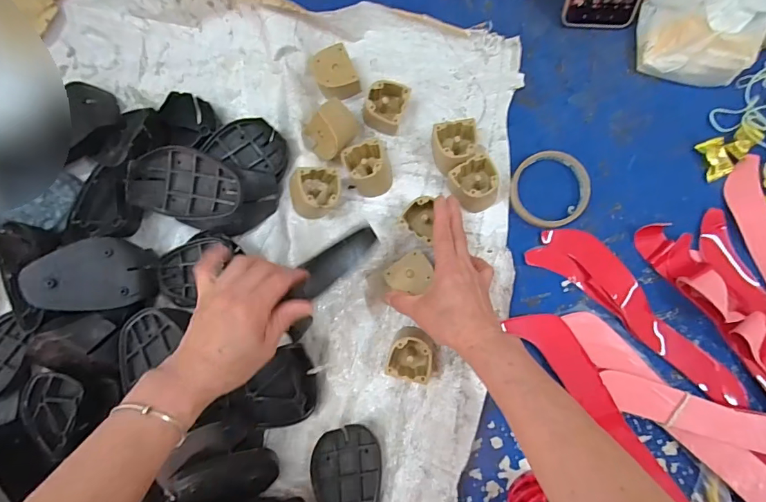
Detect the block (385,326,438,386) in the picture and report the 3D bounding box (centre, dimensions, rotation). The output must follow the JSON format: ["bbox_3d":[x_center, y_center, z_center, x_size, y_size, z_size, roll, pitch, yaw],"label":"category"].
[{"bbox_3d":[0.034,0.111,0.474,0.052,0.037,0.053,10,85,6],"label":"block"}]

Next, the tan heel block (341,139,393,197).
[{"bbox_3d":[-0.016,-0.094,0.494,0.048,0.041,0.056,-18,82,3],"label":"tan heel block"}]

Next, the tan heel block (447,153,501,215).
[{"bbox_3d":[0.104,-0.074,0.483,0.053,0.037,0.053,-32,82,1],"label":"tan heel block"}]

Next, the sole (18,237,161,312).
[{"bbox_3d":[-0.306,0.025,0.463,0.121,0.023,0.074,-1,91,-33],"label":"sole"}]

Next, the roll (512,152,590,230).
[{"bbox_3d":[0.189,-0.070,0.492,0.086,0.010,0.086,-1,84,5],"label":"roll"}]

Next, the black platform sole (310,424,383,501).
[{"bbox_3d":[-0.038,0.249,0.469,0.074,0.015,0.114,-8,83,4],"label":"black platform sole"}]

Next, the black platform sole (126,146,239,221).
[{"bbox_3d":[-0.215,-0.070,0.473,0.120,0.026,0.076,10,111,5],"label":"black platform sole"}]

